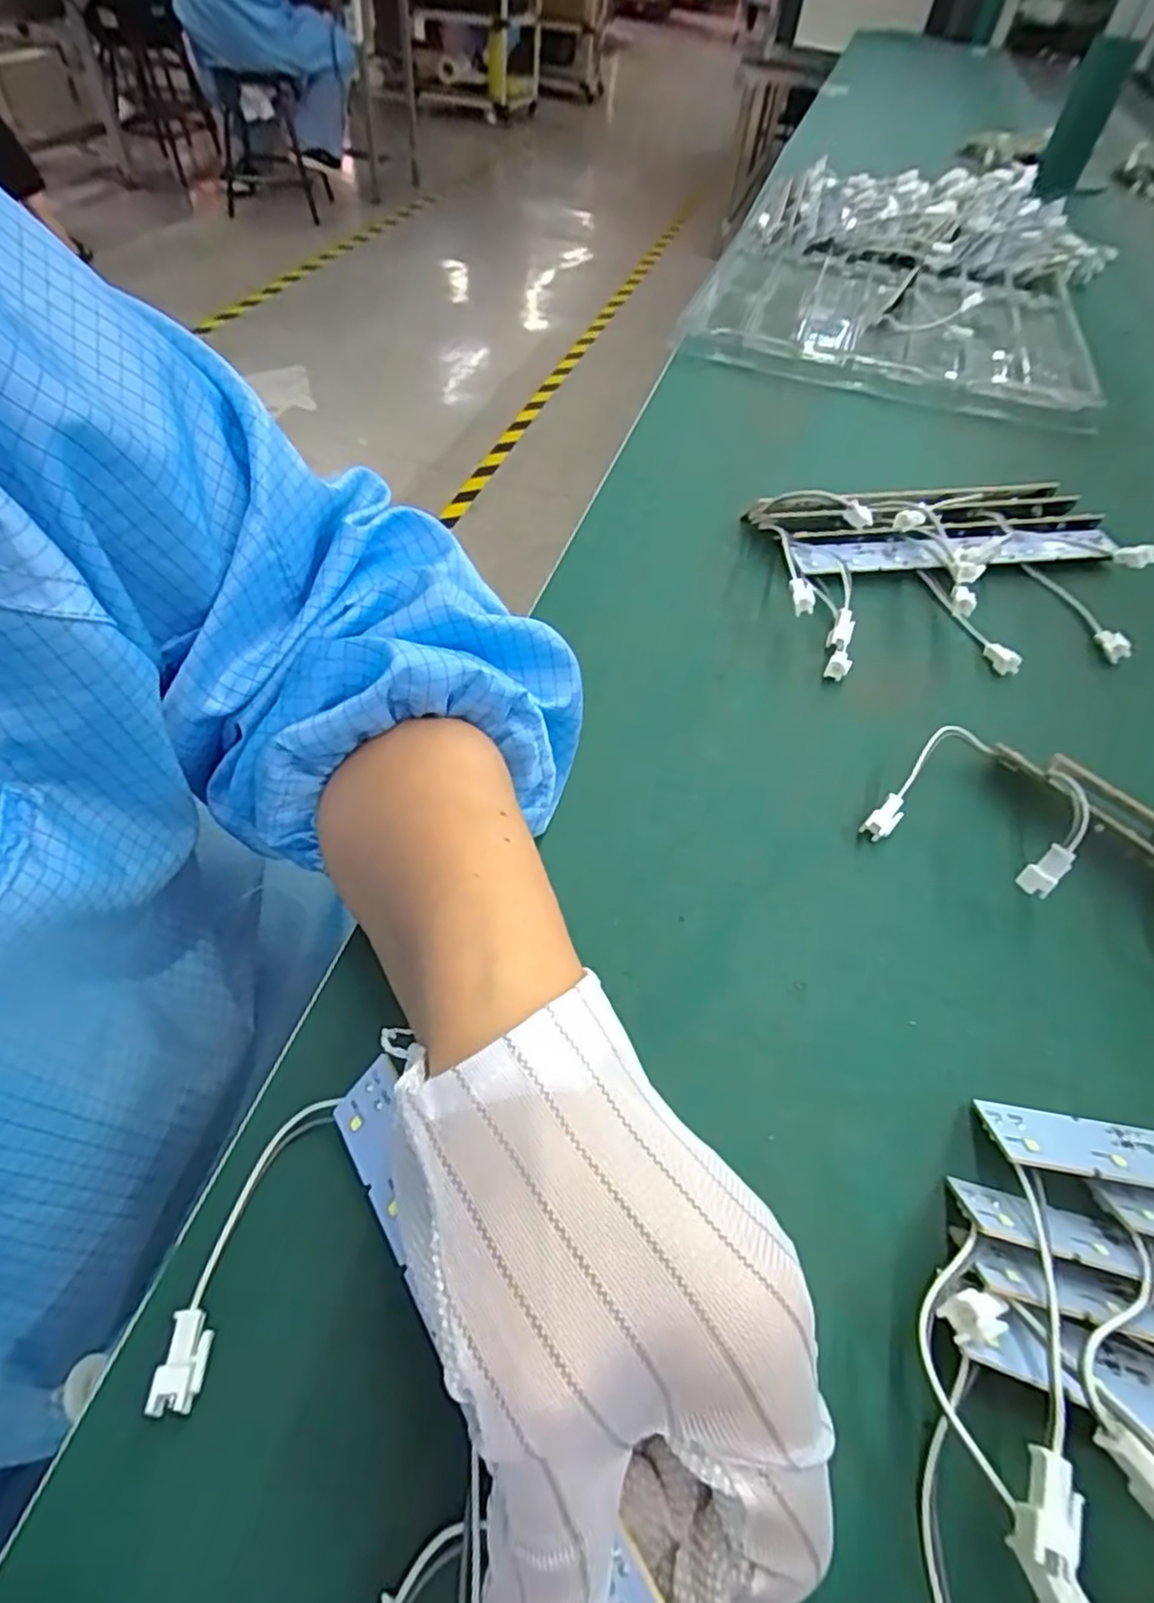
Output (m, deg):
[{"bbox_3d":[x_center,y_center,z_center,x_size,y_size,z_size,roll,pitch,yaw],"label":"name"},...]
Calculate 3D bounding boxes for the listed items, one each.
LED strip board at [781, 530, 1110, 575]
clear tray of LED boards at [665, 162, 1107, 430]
[{"bbox_3d":[0.217,-0.140,0.398,0.198,0.016,0.029,-7,53,-10],"label":"LED strip board"},{"bbox_3d":[0.306,-0.498,0.654,0.357,0.050,0.459,21,53,11],"label":"clear tray of LED boards"}]

